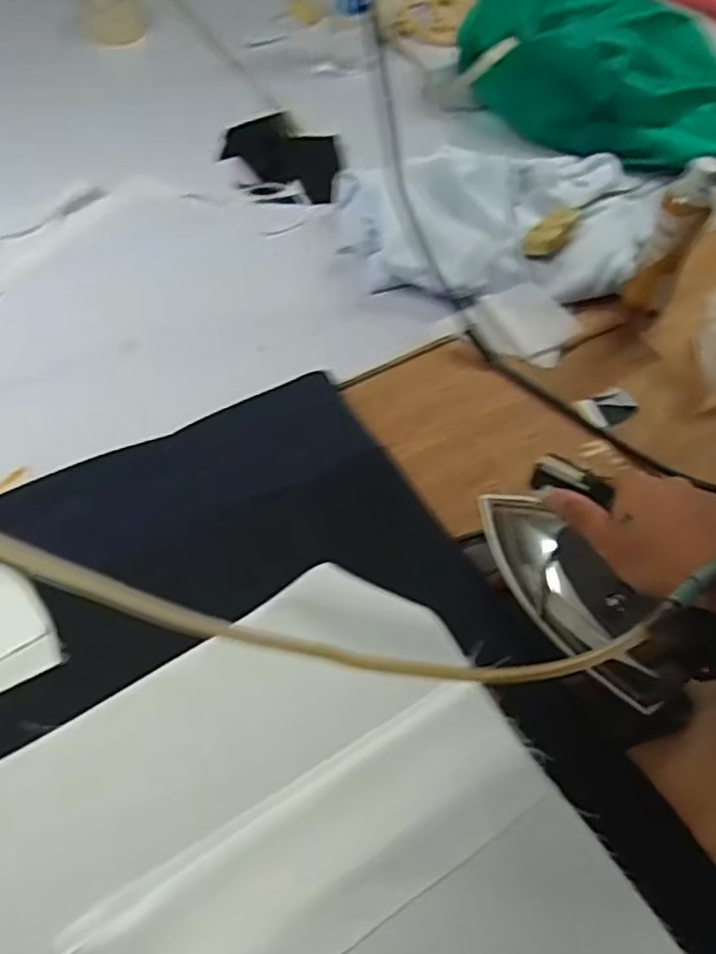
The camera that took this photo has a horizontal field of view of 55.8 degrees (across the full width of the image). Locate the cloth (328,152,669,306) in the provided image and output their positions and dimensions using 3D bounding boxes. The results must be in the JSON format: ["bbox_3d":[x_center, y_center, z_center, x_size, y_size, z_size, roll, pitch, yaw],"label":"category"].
[{"bbox_3d":[0.180,-0.324,0.834,0.381,0.123,0.213,-6,58,-8],"label":"cloth"}]

